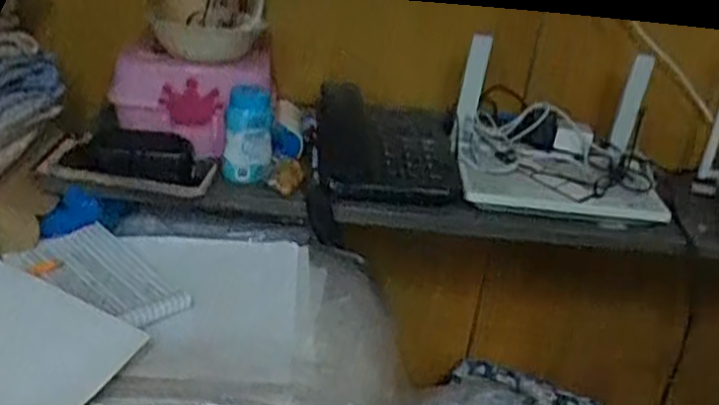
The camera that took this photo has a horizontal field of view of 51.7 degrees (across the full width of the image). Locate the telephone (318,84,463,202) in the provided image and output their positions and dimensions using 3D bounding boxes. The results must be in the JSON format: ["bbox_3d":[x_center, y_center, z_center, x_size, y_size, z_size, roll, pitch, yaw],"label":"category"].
[{"bbox_3d":[0.032,-0.069,0.860,0.163,0.086,0.175,2,27,-11],"label":"telephone"}]

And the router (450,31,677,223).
[{"bbox_3d":[0.233,-0.076,0.835,0.238,0.166,0.145,8,26,1],"label":"router"}]

